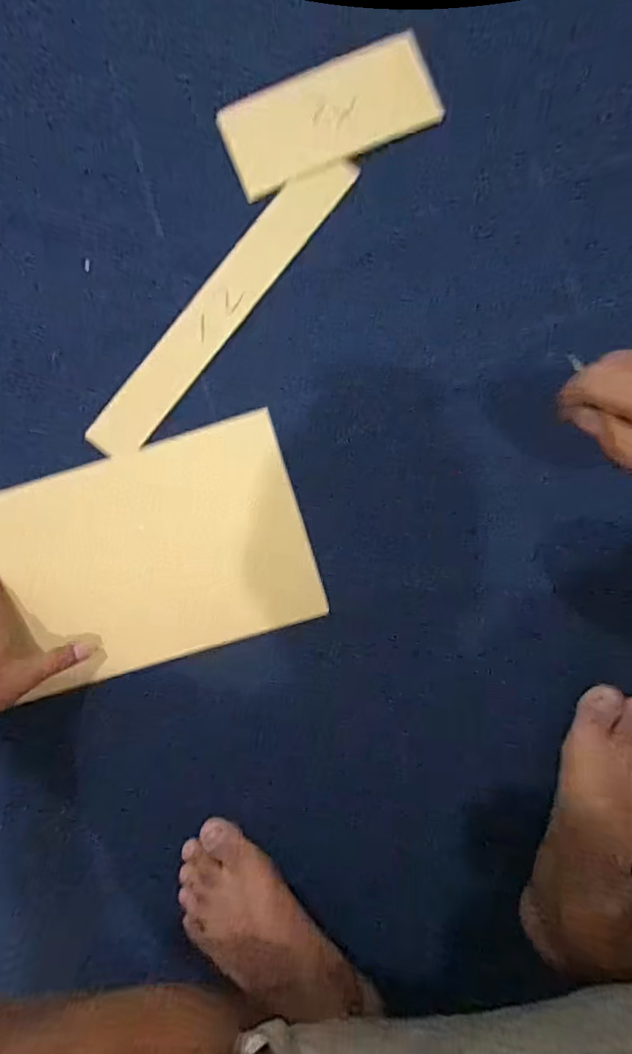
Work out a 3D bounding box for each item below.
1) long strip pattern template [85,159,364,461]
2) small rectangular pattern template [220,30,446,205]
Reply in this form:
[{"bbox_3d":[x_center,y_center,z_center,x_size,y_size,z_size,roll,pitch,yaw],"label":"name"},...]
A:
[{"bbox_3d":[-0.095,-0.218,0.510,0.049,0.007,0.361,39,91,-6],"label":"long strip pattern template"},{"bbox_3d":[0.012,-0.410,0.503,0.208,0.006,0.104,-24,92,1],"label":"small rectangular pattern template"}]

